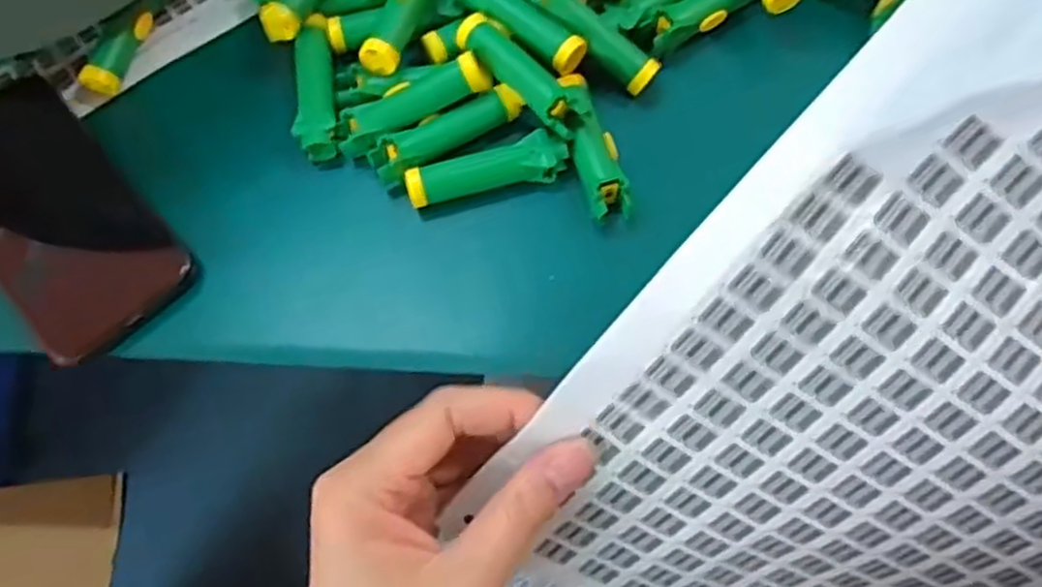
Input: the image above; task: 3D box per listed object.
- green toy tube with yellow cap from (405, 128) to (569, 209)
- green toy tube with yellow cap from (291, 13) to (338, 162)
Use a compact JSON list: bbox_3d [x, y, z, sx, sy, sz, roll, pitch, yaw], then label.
[{"bbox_3d":[-0.017,-0.061,0.385,0.080,0.016,0.021,-18,68,-4],"label":"green toy tube with yellow cap"},{"bbox_3d":[-0.110,-0.110,0.409,0.022,0.017,0.078,-8,68,0],"label":"green toy tube with yellow cap"}]

